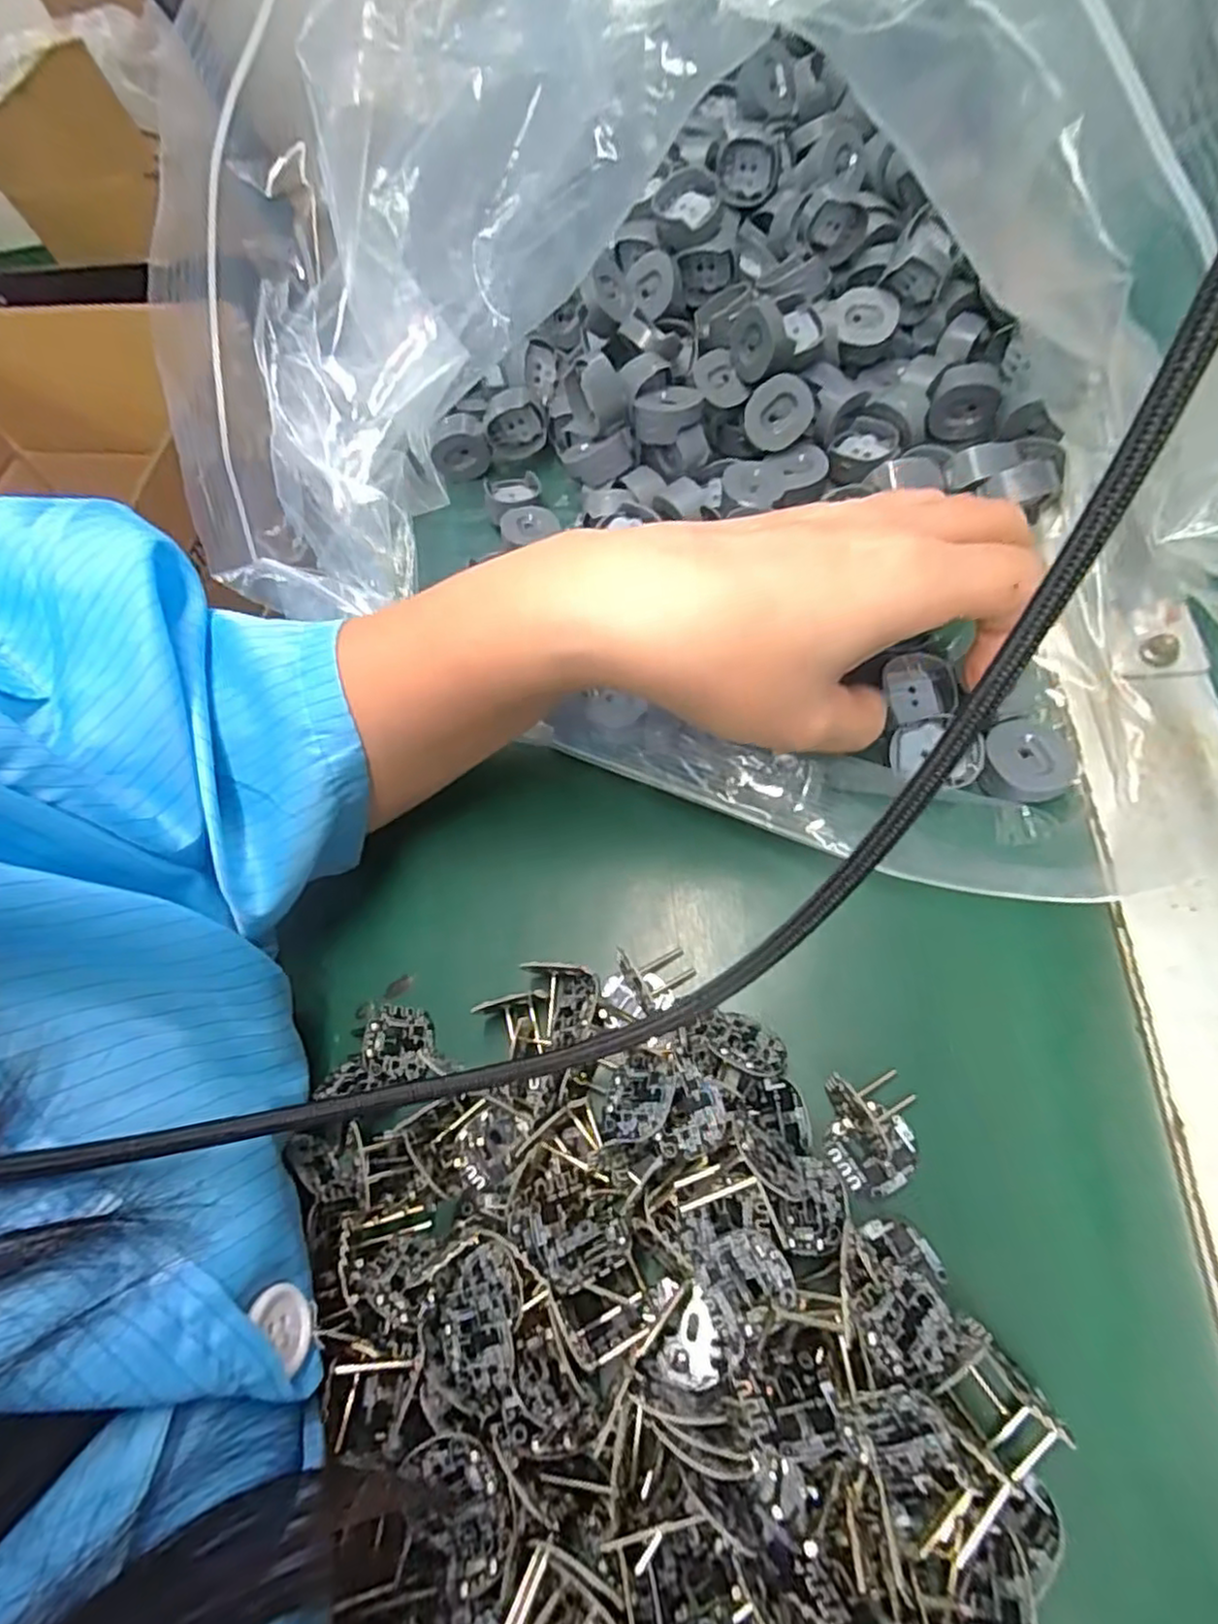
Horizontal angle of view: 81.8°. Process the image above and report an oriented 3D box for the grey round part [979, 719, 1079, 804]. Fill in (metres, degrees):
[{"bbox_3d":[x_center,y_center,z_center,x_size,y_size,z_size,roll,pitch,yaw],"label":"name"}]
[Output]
[{"bbox_3d":[0.136,-0.017,0.229,0.026,0.012,0.028,10,67,14],"label":"grey round part"}]

